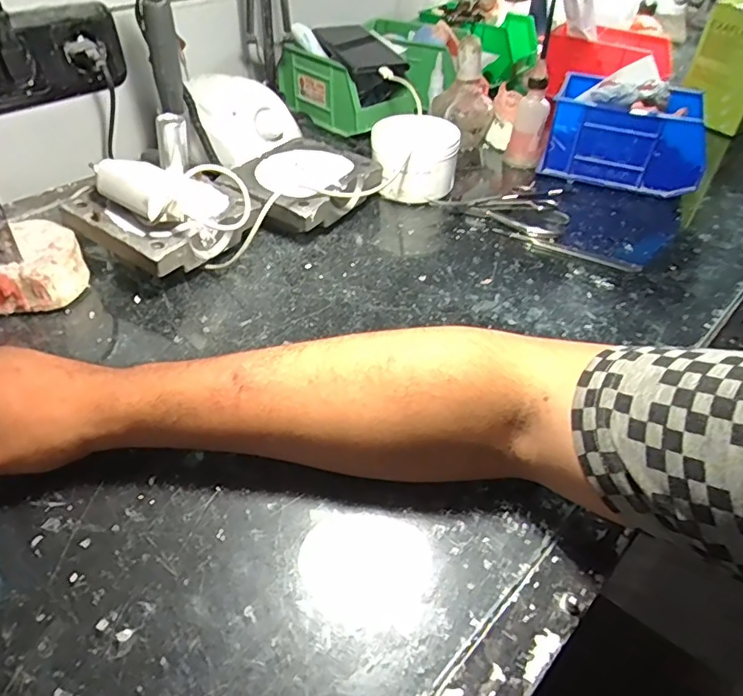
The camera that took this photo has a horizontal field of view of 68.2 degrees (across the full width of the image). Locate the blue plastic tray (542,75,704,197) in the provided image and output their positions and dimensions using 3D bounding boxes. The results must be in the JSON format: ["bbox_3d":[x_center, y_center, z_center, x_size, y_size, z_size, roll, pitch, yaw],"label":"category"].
[{"bbox_3d":[0.280,-0.237,0.609,0.163,0.092,0.107,20,46,17],"label":"blue plastic tray"}]

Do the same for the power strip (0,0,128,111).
[{"bbox_3d":[-0.335,-0.268,0.515,0.218,0.078,0.035,-34,56,-30],"label":"power strip"}]

